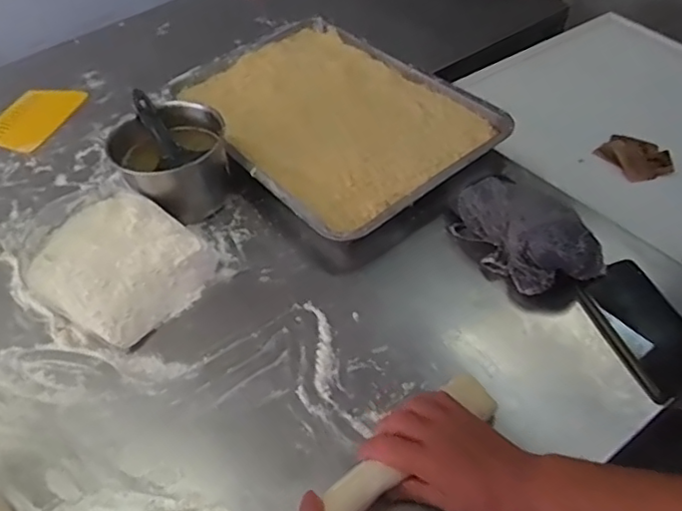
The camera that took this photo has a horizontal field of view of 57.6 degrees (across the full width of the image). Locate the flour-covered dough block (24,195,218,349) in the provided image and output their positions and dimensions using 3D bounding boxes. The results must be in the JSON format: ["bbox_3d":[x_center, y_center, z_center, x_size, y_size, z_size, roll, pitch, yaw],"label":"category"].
[{"bbox_3d":[-0.271,0.014,0.762,0.181,0.059,0.175,24,55,25],"label":"flour-covered dough block"}]

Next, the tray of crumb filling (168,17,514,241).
[{"bbox_3d":[-0.025,-0.222,0.955,0.327,0.051,0.484,-34,53,-22],"label":"tray of crumb filling"}]

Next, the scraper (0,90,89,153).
[{"bbox_3d":[-0.519,-0.234,1.045,0.110,0.007,0.154,18,55,10],"label":"scraper"}]

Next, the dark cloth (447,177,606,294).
[{"bbox_3d":[0.223,-0.022,0.746,0.102,0.082,0.171,-29,51,-18],"label":"dark cloth"}]

